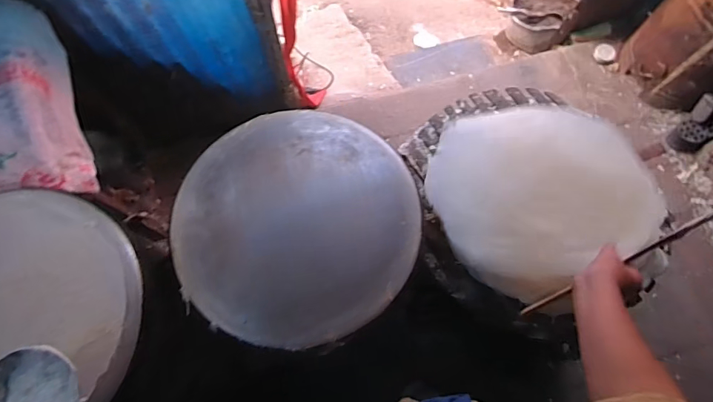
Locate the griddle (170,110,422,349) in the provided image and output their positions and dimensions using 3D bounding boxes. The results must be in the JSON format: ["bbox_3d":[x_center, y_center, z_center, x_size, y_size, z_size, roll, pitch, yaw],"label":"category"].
[{"bbox_3d":[-0.091,0.024,0.650,0.362,0.028,0.363,0,71,-1],"label":"griddle"}]

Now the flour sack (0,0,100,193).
[{"bbox_3d":[-0.769,-0.190,0.872,0.363,0.106,0.472,-18,72,-7],"label":"flour sack"}]

